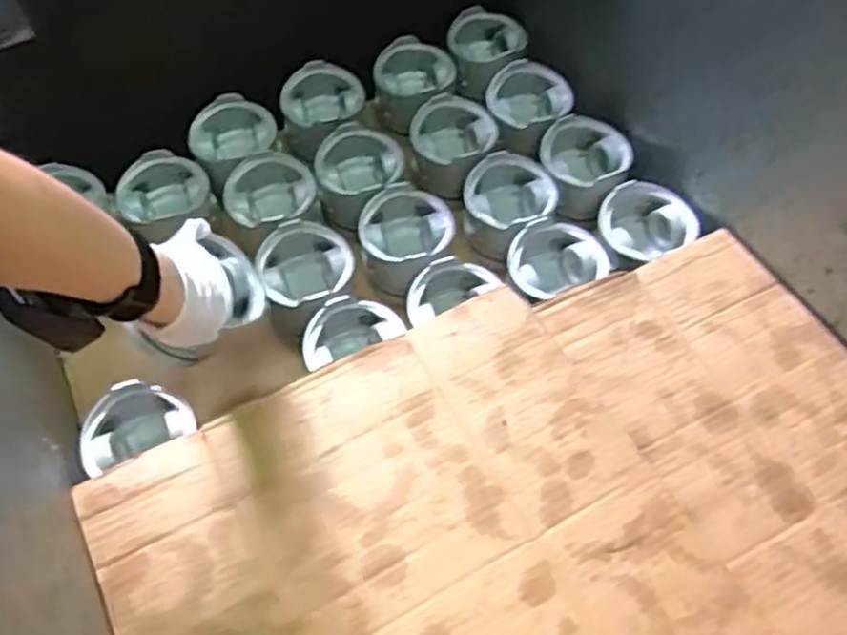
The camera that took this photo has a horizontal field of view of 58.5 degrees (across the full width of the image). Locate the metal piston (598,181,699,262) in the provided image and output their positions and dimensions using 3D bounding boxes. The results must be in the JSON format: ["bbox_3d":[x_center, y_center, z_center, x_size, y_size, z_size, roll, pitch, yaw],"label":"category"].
[{"bbox_3d":[0.240,-0.094,0.839,0.092,0.072,0.091,0,58,0],"label":"metal piston"}]

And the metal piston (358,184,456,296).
[{"bbox_3d":[-0.025,-0.092,0.850,0.101,0.062,0.098,0,58,0],"label":"metal piston"}]

